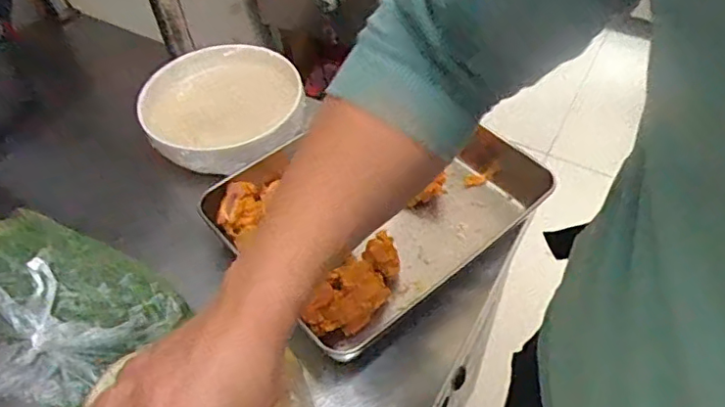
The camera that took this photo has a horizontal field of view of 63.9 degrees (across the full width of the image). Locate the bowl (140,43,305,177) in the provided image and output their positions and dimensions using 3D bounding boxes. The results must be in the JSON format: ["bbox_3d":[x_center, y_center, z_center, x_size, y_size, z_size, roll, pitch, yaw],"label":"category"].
[{"bbox_3d":[-0.164,-0.121,0.689,0.162,0.061,0.190,-1,51,4],"label":"bowl"}]

